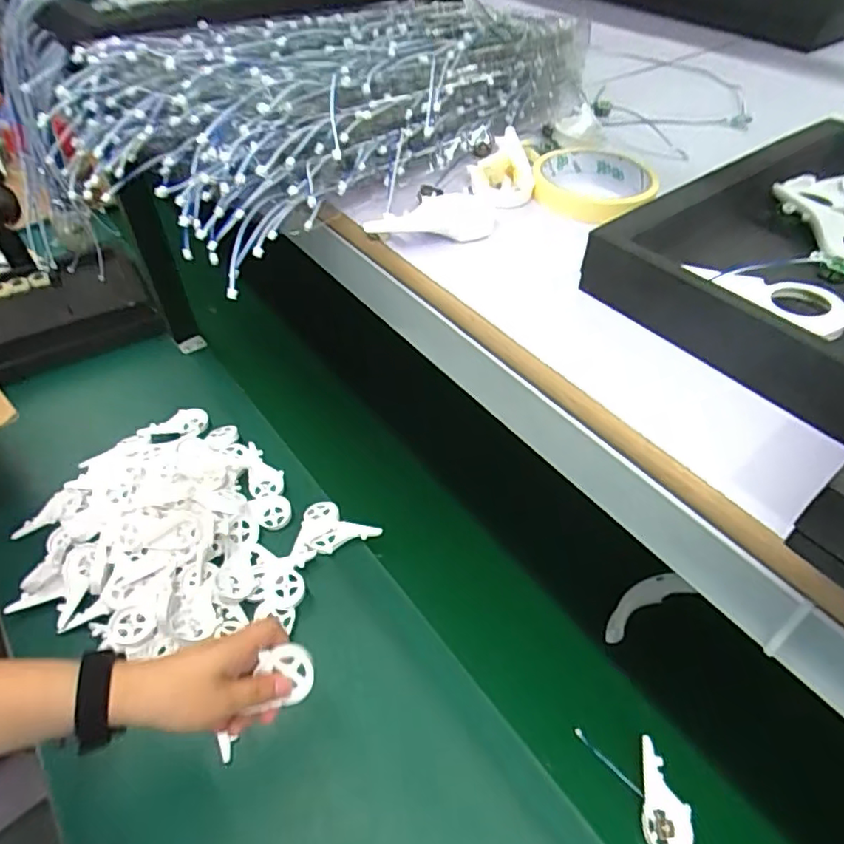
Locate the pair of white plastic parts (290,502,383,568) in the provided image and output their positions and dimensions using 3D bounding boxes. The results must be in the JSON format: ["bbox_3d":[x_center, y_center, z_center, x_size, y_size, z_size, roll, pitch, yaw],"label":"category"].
[{"bbox_3d":[-0.119,0.137,0.729,0.109,0.017,0.072,-20,51,-16],"label":"pair of white plastic parts"}]

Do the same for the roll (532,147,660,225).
[{"bbox_3d":[0.126,-0.174,0.422,0.087,0.026,0.083,6,48,7],"label":"roll"}]

